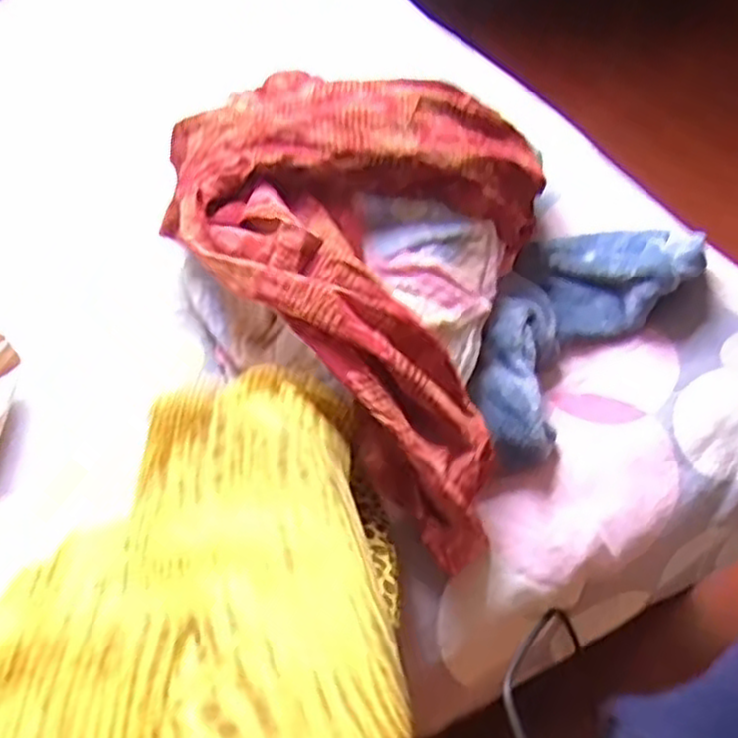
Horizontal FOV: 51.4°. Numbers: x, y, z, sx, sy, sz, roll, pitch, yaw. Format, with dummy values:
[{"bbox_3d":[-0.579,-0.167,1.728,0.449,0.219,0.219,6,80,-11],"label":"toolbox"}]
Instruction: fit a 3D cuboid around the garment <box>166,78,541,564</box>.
[{"bbox_3d":[0.031,-0.107,0.628,0.288,0.133,0.404,-34,61,-23],"label":"garment"}]

